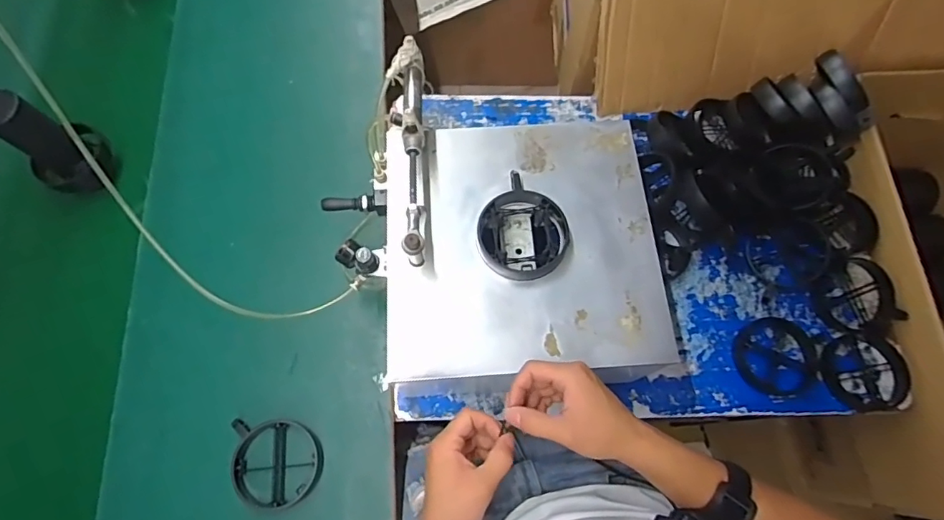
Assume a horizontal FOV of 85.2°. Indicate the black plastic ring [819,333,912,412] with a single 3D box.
[{"bbox_3d":[0.520,0.149,0.675,0.110,0.014,0.099,-9,70,-4],"label":"black plastic ring"}]

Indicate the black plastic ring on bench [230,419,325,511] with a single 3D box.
[{"bbox_3d":[-0.233,0.242,0.610,0.107,0.013,0.098,0,70,-1],"label":"black plastic ring on bench"}]

